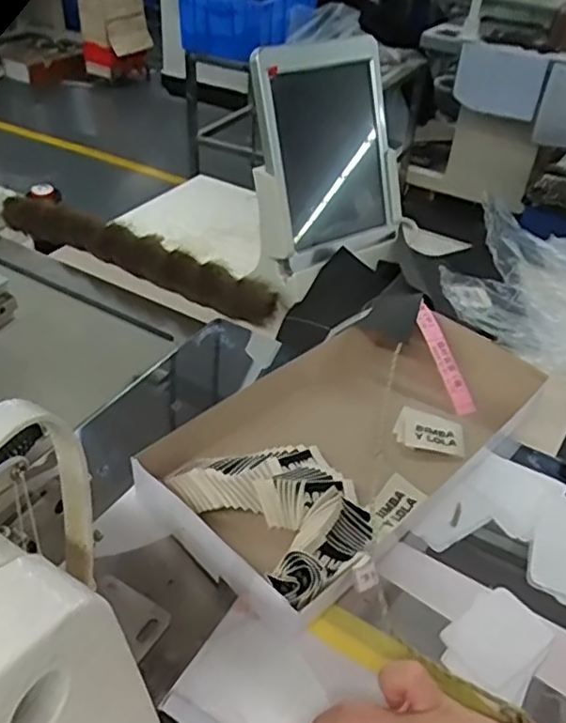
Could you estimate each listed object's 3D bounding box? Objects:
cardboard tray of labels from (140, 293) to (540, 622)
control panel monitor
[{"bbox_3d":[0.057,0.053,0.498,0.317,0.042,0.175,-30,50,-33],"label":"cardboard tray of labels"},{"bbox_3d":[0.049,-0.204,0.636,0.145,0.201,0.030,-21,28,-22],"label":"control panel monitor"}]

